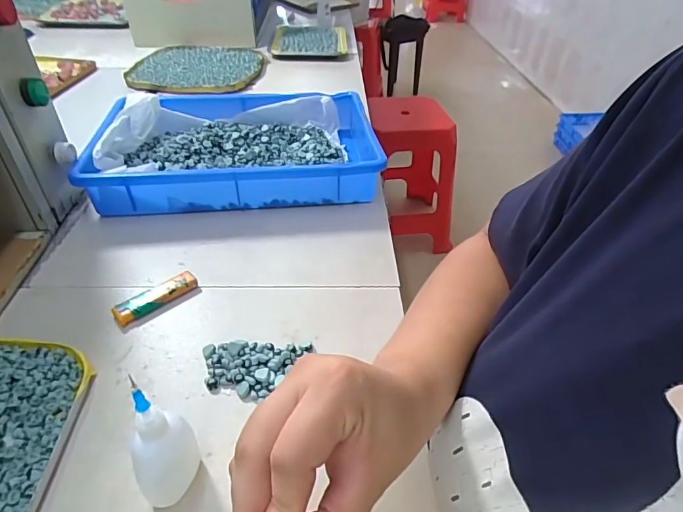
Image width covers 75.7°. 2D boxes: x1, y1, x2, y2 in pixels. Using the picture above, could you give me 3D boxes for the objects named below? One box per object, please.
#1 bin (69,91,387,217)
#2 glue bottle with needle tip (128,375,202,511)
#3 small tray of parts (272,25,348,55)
[{"bbox_3d":[-0.132,-0.146,0.601,0.346,0.068,0.231,-3,40,-6],"label":"bin"},{"bbox_3d":[-0.109,0.115,0.266,0.039,0.105,0.033,-24,46,-27],"label":"glue bottle with needle tip"},{"bbox_3d":[-0.074,-0.532,1.078,0.181,0.027,0.235,-1,38,-4],"label":"small tray of parts"}]

